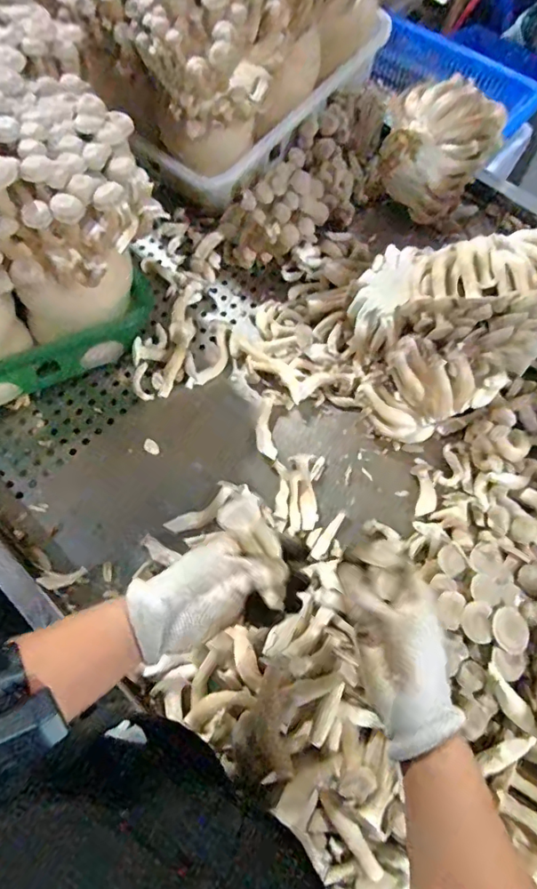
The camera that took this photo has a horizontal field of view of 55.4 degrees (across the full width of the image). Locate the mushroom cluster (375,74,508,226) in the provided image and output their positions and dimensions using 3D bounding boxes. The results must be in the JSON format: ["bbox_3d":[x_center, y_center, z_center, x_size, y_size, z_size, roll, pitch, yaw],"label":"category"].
[{"bbox_3d":[0.234,-0.418,0.733,0.149,0.157,0.099,39,71,15],"label":"mushroom cluster"}]

